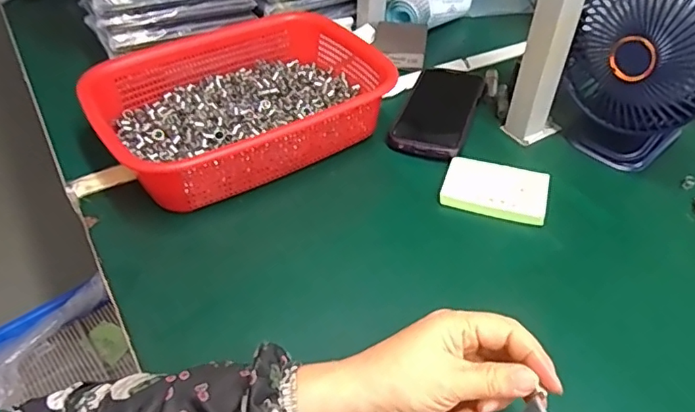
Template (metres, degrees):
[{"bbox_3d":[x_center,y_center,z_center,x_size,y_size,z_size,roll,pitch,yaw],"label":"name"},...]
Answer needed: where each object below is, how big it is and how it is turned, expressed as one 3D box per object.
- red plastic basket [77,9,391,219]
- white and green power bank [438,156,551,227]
[{"bbox_3d":[-0.100,-0.109,0.554,0.288,0.073,0.211,-25,49,-25],"label":"red plastic basket"},{"bbox_3d":[0.142,-0.016,0.509,0.096,0.011,0.070,15,43,13],"label":"white and green power bank"}]

